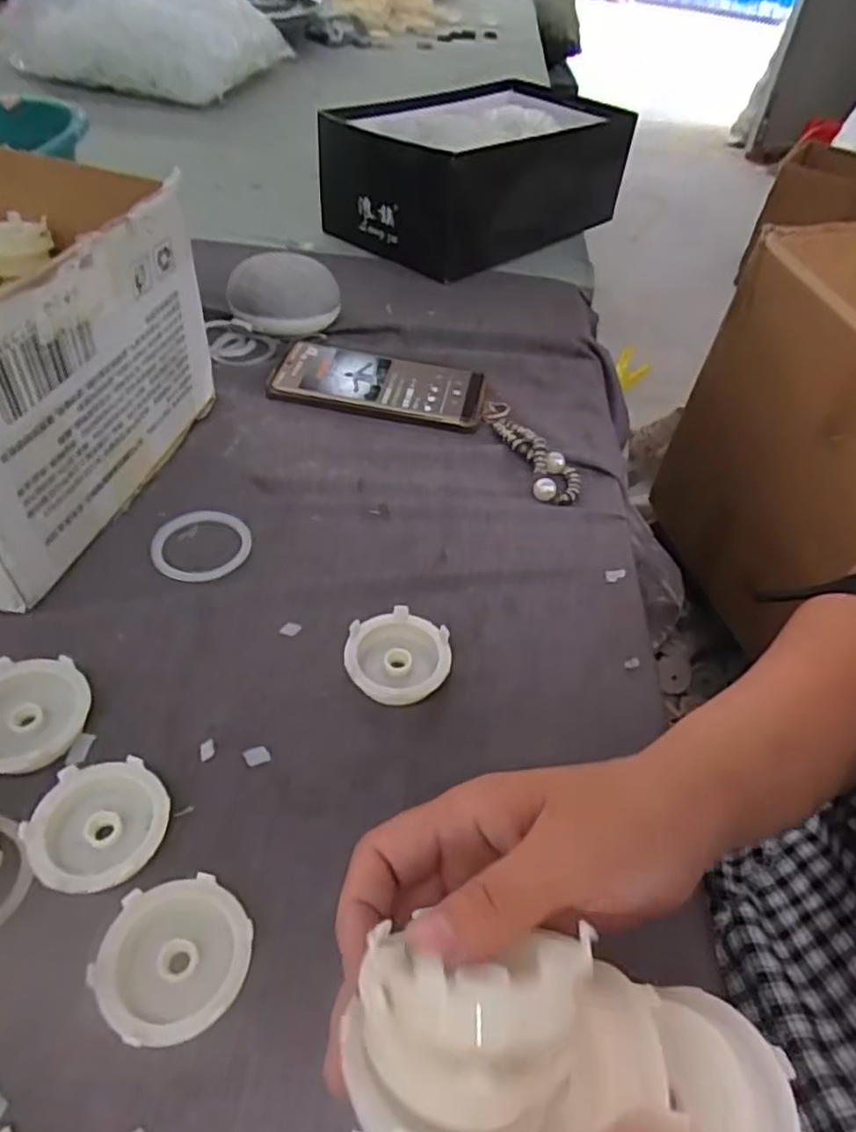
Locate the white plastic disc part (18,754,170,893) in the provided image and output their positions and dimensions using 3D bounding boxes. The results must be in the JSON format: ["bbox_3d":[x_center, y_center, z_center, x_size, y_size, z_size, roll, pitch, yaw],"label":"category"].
[{"bbox_3d":[-0.141,0.109,0.294,0.047,0.017,0.055,27,49,19],"label":"white plastic disc part"}]

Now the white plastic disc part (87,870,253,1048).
[{"bbox_3d":[-0.093,0.148,0.260,0.052,0.017,0.054,3,45,-3],"label":"white plastic disc part"}]

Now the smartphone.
[{"bbox_3d":[-0.038,-0.148,0.559,0.165,0.010,0.077,10,45,3],"label":"smartphone"}]

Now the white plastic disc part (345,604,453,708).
[{"bbox_3d":[-0.016,0.048,0.368,0.053,0.017,0.052,1,46,-6],"label":"white plastic disc part"}]

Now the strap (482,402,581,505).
[{"bbox_3d":[0.078,-0.088,0.514,0.038,0.012,0.117,-11,48,-16],"label":"strap"}]

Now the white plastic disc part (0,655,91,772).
[{"bbox_3d":[-0.192,0.070,0.326,0.055,0.014,0.056,-1,46,-7],"label":"white plastic disc part"}]

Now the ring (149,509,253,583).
[{"bbox_3d":[-0.138,-0.014,0.425,0.058,0.004,0.061,3,45,-3],"label":"ring"}]

